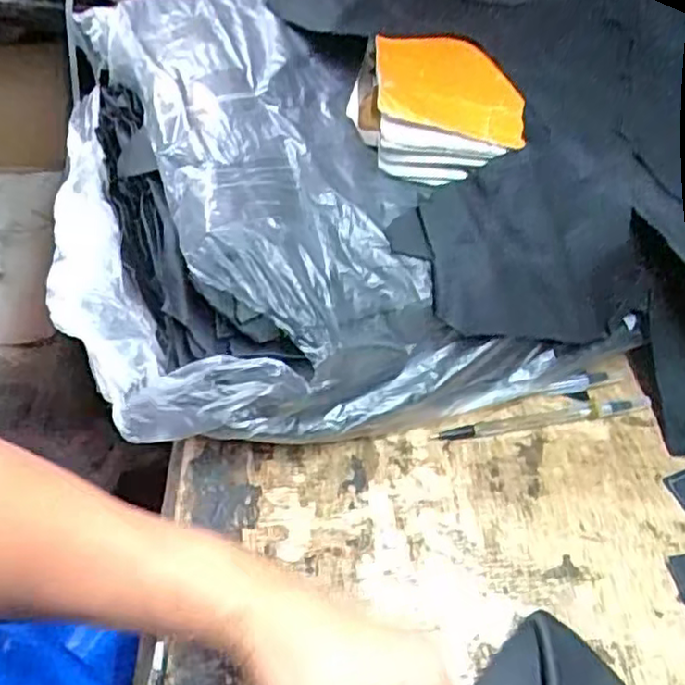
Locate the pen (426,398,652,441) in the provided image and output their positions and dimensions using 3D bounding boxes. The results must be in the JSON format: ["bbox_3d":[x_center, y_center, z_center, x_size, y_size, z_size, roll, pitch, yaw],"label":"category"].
[{"bbox_3d":[0.135,0.050,0.456,0.154,0.006,0.012,-7,49,-13],"label":"pen"}]

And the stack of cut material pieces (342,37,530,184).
[{"bbox_3d":[0.059,-0.150,0.451,0.107,0.059,0.107,5,48,-4],"label":"stack of cut material pieces"}]

